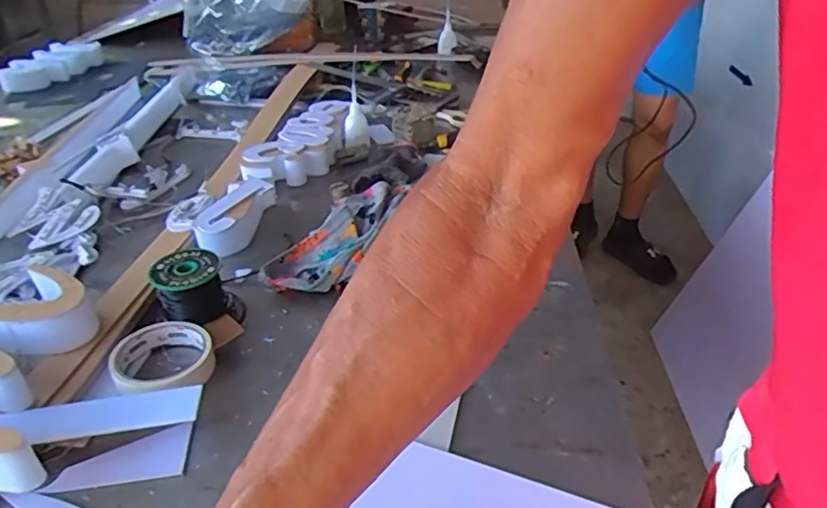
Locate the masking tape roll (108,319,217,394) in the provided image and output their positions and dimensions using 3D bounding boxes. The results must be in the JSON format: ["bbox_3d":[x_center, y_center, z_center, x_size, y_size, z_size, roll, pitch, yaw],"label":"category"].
[{"bbox_3d":[-0.235,0.097,0.579,0.088,0.026,0.103,-18,36,-23],"label":"masking tape roll"}]

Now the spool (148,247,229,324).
[{"bbox_3d":[-0.228,0.038,0.635,0.063,0.065,0.058,-2,33,1],"label":"spool"}]

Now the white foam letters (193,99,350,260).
[{"bbox_3d":[-0.194,-0.136,0.919,0.112,0.041,0.465,7,34,11],"label":"white foam letters"}]

